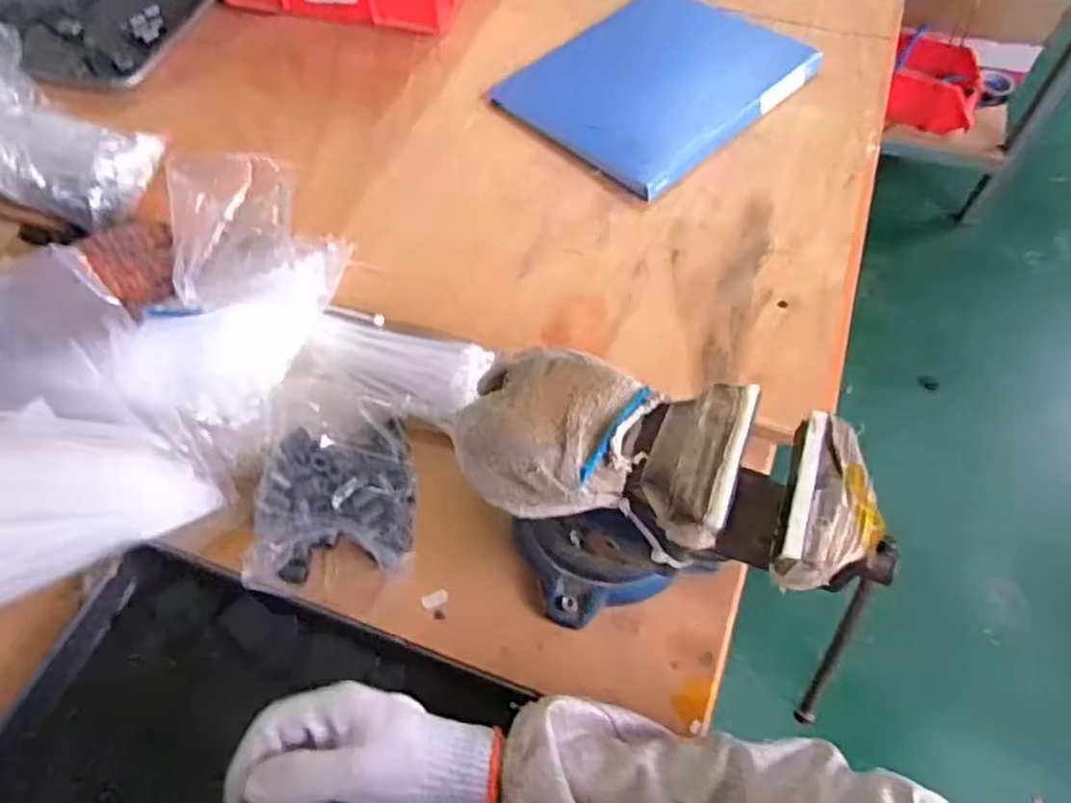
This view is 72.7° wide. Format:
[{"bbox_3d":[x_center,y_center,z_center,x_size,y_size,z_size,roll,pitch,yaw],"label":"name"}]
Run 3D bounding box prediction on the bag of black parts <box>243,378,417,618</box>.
[{"bbox_3d":[-0.153,0.059,0.561,0.121,0.042,0.182,3,60,2],"label":"bag of black parts"}]

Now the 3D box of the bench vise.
[{"bbox_3d":[0.086,0.076,0.486,0.282,0.144,0.138,20,62,12],"label":"bench vise"}]

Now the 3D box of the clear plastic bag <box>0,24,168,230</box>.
[{"bbox_3d":[-0.509,-0.275,0.730,0.297,0.087,0.153,33,64,19],"label":"clear plastic bag"}]

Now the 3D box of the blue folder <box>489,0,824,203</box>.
[{"bbox_3d":[0.137,-0.368,0.821,0.297,0.026,0.238,-41,67,-21],"label":"blue folder"}]

